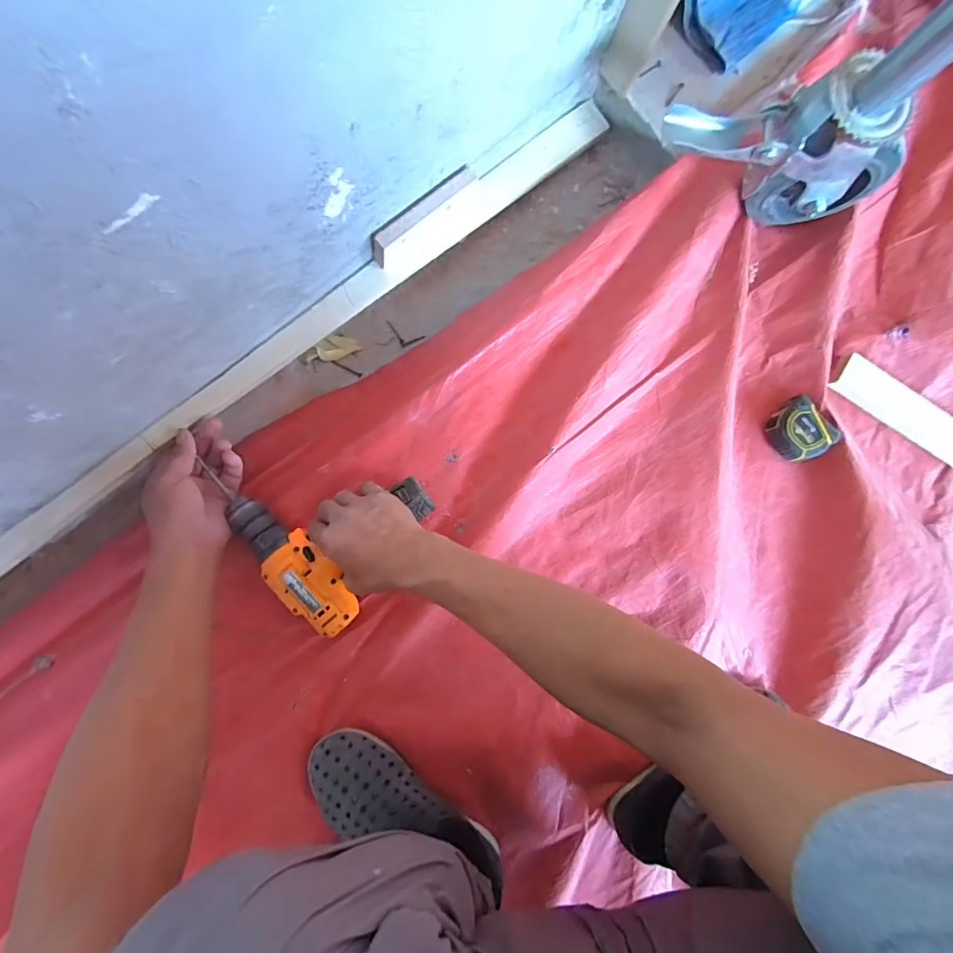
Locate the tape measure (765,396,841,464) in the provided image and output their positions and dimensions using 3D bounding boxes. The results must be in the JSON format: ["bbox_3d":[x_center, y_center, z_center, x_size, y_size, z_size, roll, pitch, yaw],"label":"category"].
[{"bbox_3d":[0.423,-0.059,0.580,0.070,0.042,0.071,-38,94,-5],"label":"tape measure"}]

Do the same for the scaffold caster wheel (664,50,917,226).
[{"bbox_3d":[0.332,-0.354,0.495,0.262,0.164,0.076,0,90,-6],"label":"scaffold caster wheel"}]

